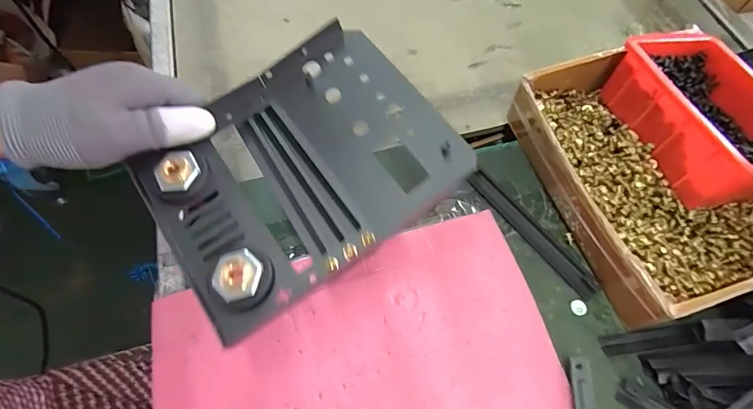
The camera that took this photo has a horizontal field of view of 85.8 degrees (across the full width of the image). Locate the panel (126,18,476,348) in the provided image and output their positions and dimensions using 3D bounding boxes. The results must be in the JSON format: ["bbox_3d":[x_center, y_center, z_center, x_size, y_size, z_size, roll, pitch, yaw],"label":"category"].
[{"bbox_3d":[-0.052,-0.025,0.271,0.185,0.039,0.149,-32,67,-14],"label":"panel"}]

